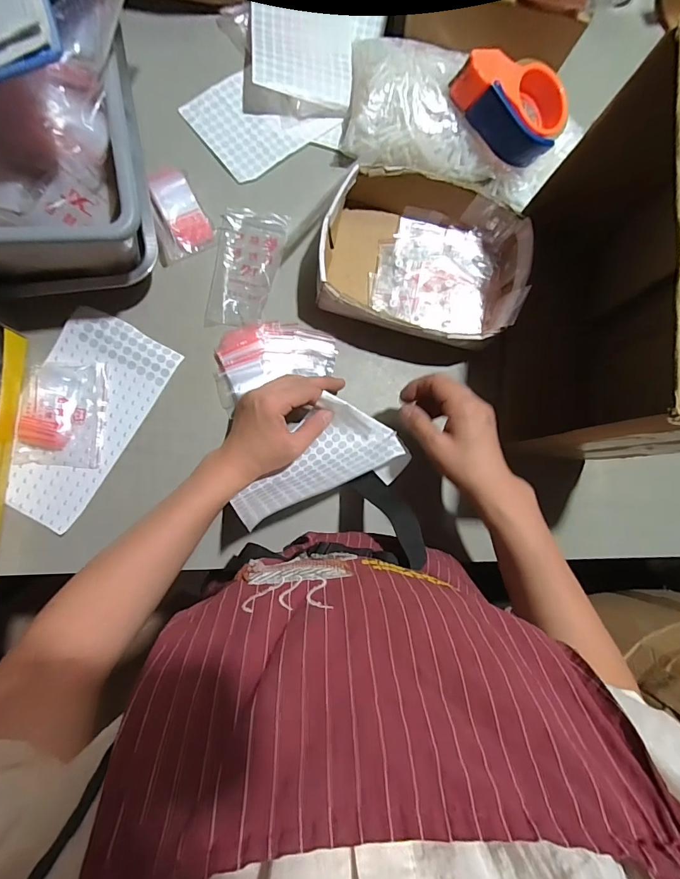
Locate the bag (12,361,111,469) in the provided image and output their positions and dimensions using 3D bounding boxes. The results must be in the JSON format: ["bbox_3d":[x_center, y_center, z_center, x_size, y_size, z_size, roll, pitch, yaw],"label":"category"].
[{"bbox_3d":[-0.303,-0.028,0.449,0.087,0.016,0.113,4,85,-7],"label":"bag"}]

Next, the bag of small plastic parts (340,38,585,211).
[{"bbox_3d":[0.155,-0.396,0.517,0.289,0.044,0.161,7,84,-7],"label":"bag of small plastic parts"}]

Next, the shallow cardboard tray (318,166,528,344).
[{"bbox_3d":[0.098,-0.210,0.494,0.230,0.063,0.178,14,84,-6],"label":"shallow cardboard tray"}]

